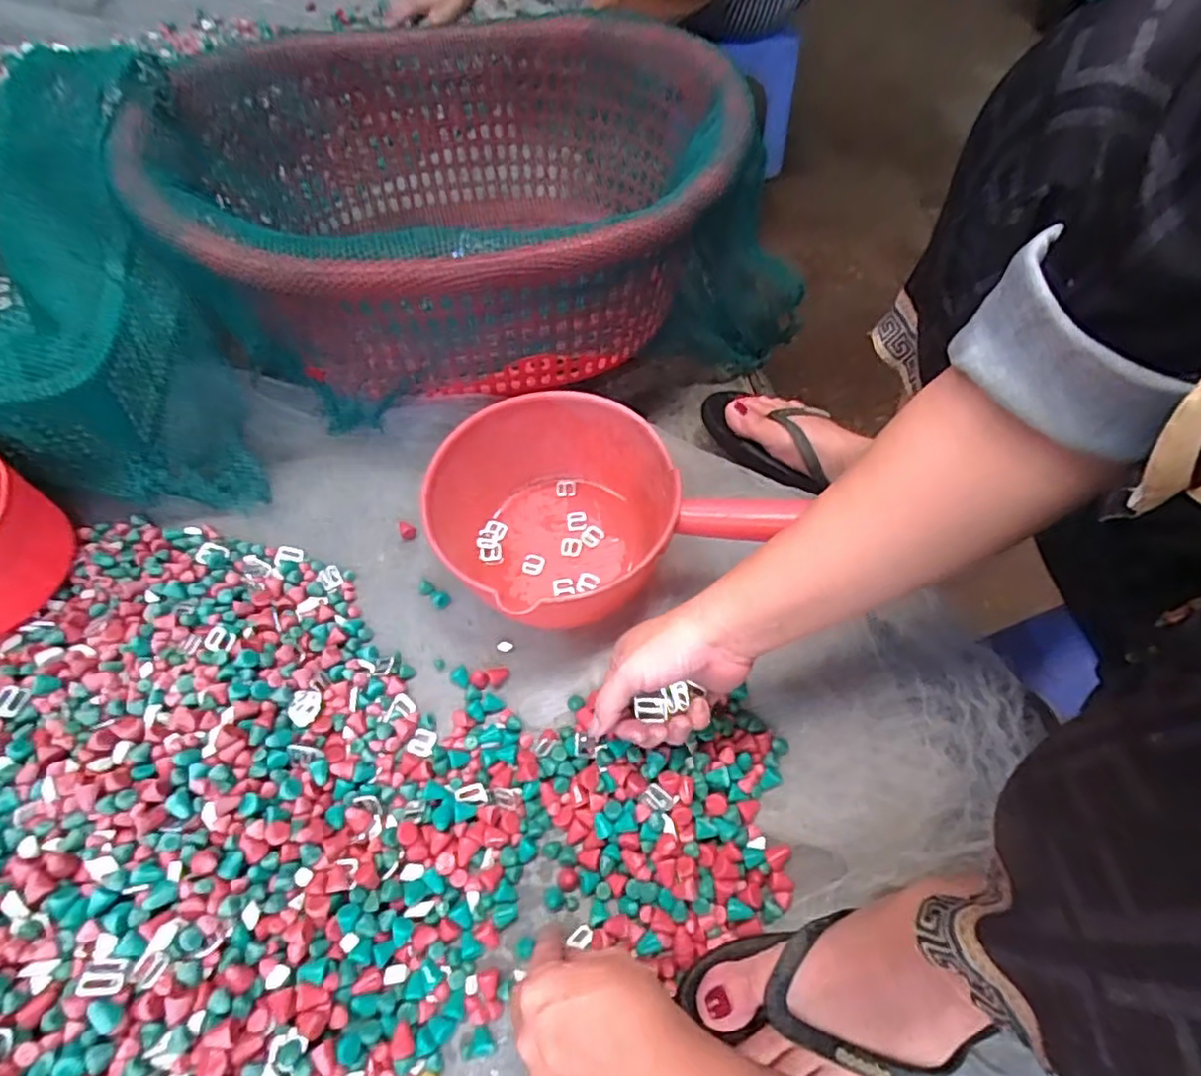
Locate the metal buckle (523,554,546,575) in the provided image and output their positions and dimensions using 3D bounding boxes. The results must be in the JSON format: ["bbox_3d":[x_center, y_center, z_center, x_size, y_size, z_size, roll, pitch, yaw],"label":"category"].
[{"bbox_3d":[-0.058,0.023,0.557,0.018,0.004,0.019,2,58,-3],"label":"metal buckle"}]

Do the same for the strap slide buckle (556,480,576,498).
[{"bbox_3d":[-0.032,-0.046,0.590,0.018,0.004,0.016,-5,96,5],"label":"strap slide buckle"}]

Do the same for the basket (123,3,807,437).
[{"bbox_3d":[-0.121,-0.333,0.648,0.535,0.218,0.423,-19,62,-14],"label":"basket"}]

